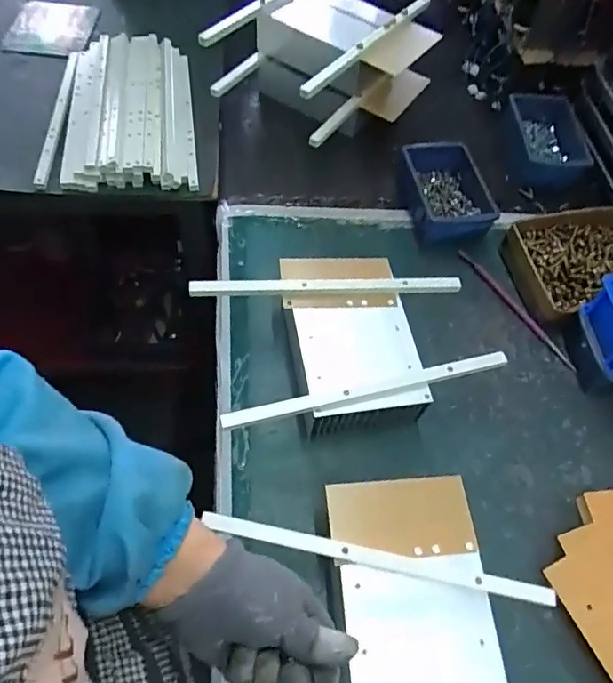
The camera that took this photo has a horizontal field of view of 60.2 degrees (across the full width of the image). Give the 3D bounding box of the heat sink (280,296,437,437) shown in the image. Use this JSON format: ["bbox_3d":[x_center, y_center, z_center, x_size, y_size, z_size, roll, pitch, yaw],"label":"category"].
[{"bbox_3d":[0.050,0.029,0.559,0.128,0.070,0.129,-8,60,-9],"label":"heat sink"}]

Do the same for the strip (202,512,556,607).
[{"bbox_3d":[0.058,0.174,0.426,0.282,0.013,0.013,12,59,2],"label":"strip"}]

